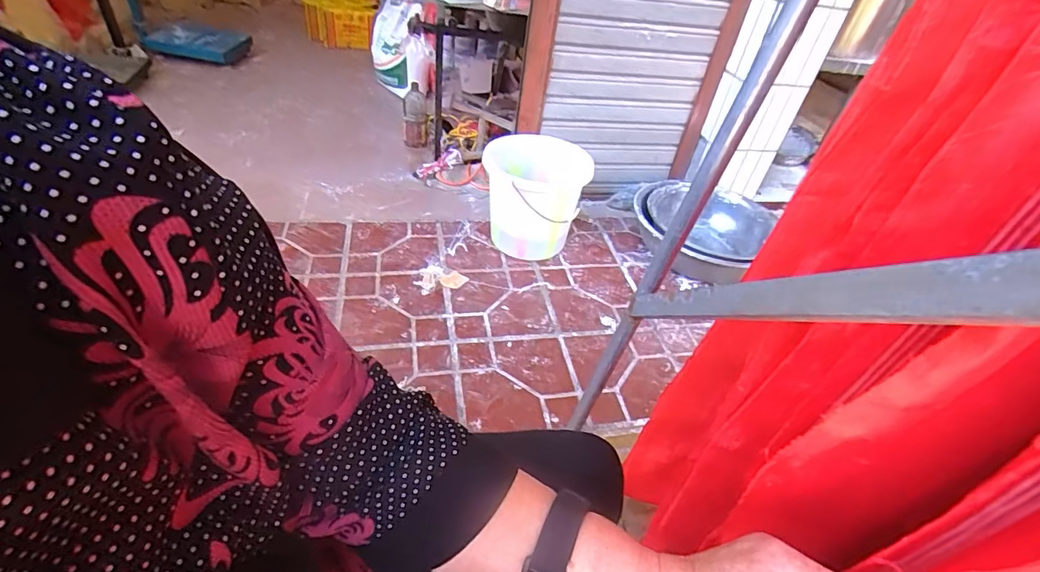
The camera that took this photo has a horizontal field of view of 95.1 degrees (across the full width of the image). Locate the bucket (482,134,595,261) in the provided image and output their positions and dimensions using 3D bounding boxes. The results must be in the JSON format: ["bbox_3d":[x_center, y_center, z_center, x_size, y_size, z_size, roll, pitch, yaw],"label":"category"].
[{"bbox_3d":[0.050,-0.288,1.634,0.311,0.331,0.349,-3,42,-12],"label":"bucket"}]

